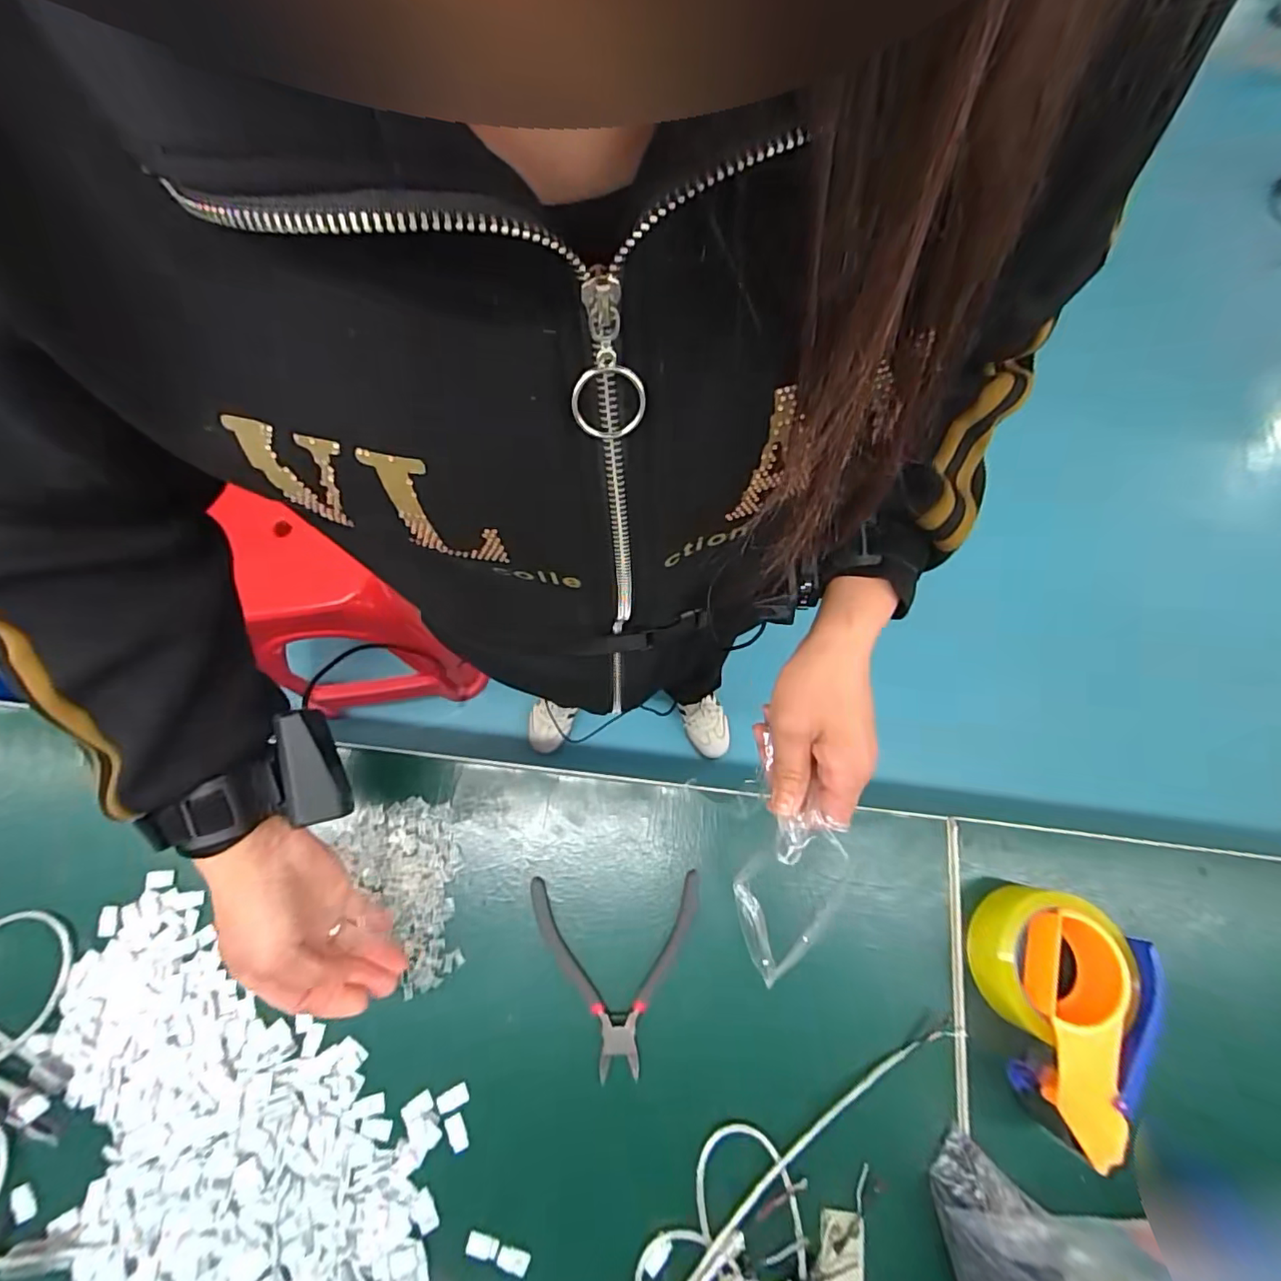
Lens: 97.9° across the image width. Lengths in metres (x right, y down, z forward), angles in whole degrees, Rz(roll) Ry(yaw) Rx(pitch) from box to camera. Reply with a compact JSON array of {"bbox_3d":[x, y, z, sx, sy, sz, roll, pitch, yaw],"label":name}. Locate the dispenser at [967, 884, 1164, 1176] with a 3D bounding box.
[{"bbox_3d":[0.303,0.265,0.414,0.114,0.059,0.148,38,76,9],"label":"dispenser"}]

